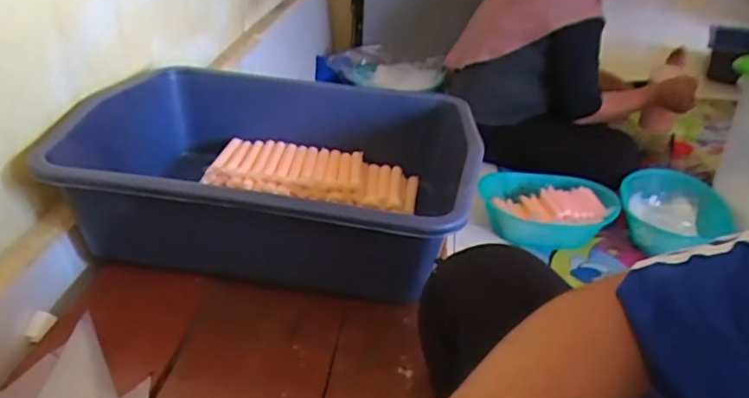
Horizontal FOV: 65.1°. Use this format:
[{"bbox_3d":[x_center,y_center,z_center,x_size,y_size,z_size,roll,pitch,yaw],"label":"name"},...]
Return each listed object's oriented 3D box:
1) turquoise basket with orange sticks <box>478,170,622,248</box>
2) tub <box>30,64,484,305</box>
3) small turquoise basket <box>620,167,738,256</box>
[{"bbox_3d":[0.400,0.023,1.381,0.310,0.097,0.222,0,31,-6],"label":"turquoise basket with orange sticks"},{"bbox_3d":[-0.133,-0.056,0.823,0.512,0.146,0.449,7,31,6],"label":"tub"},{"bbox_3d":[0.710,0.040,1.402,0.239,0.145,0.245,19,34,23],"label":"small turquoise basket"}]

